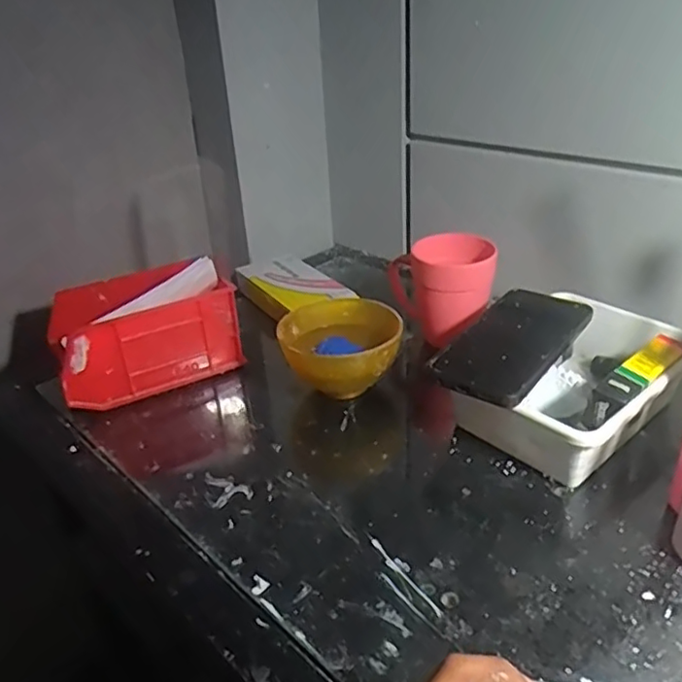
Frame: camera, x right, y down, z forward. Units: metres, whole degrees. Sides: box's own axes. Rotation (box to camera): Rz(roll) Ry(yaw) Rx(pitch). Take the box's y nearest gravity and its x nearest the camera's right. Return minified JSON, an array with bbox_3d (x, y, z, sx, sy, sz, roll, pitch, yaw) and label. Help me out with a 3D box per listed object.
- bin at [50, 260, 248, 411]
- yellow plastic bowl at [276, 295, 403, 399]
[{"bbox_3d":[-0.192,-0.010,0.606,0.165,0.113,0.094,-21,34,-26],"label":"bin"},{"bbox_3d":[0.001,0.013,0.581,0.107,0.069,0.108,-3,30,2],"label":"yellow plastic bowl"}]

